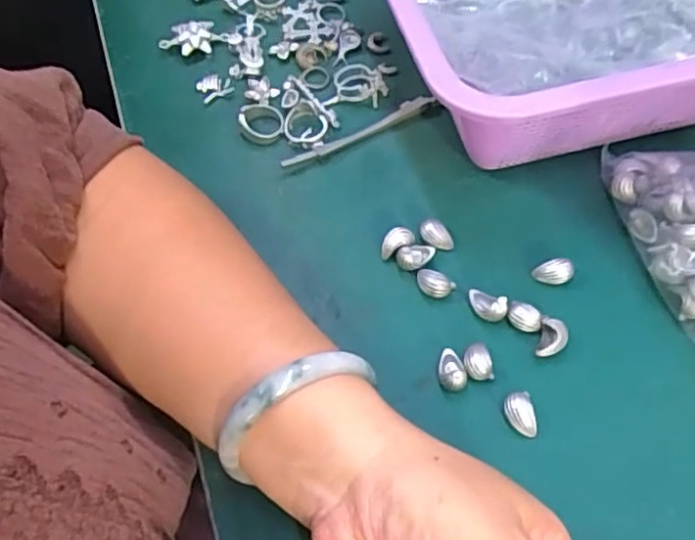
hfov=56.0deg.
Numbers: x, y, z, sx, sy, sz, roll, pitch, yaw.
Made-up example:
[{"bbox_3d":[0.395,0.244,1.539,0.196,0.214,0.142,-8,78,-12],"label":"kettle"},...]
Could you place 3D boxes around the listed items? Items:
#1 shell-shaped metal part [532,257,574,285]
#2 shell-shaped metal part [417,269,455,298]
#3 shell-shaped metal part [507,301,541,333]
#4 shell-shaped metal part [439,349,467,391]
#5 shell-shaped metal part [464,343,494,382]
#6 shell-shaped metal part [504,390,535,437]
[{"bbox_3d":[0.104,0.001,0.330,0.019,0.013,0.010,3,59,6],"label":"shell-shaped metal part"},{"bbox_3d":[0.044,0.007,0.331,0.019,0.010,0.011,26,64,19],"label":"shell-shaped metal part"},{"bbox_3d":[0.086,0.023,0.318,0.016,0.012,0.011,21,62,16],"label":"shell-shaped metal part"},{"bbox_3d":[0.049,0.046,0.306,0.012,0.012,0.019,-4,58,2],"label":"shell-shaped metal part"},{"bbox_3d":[0.061,0.043,0.309,0.013,0.009,0.017,-8,58,-1],"label":"shell-shaped metal part"},{"bbox_3d":[0.078,0.066,0.295,0.012,0.011,0.018,-10,58,-2],"label":"shell-shaped metal part"}]

